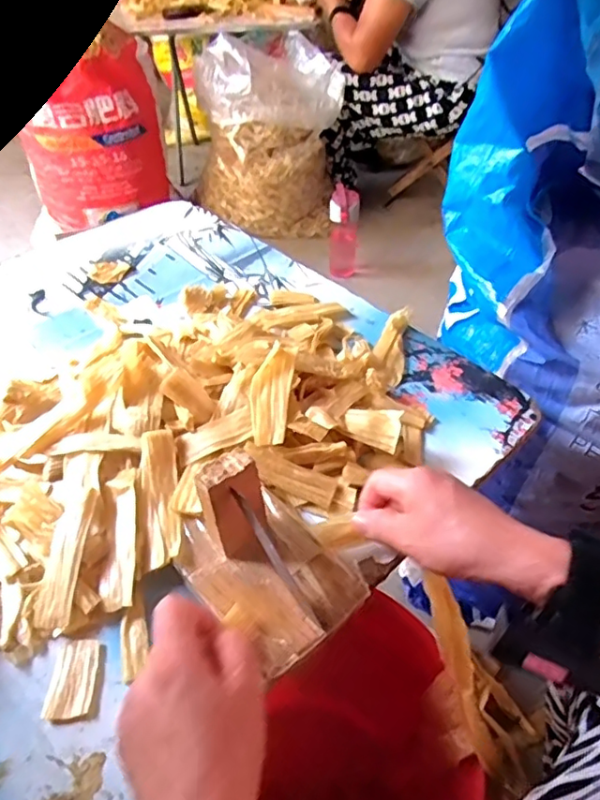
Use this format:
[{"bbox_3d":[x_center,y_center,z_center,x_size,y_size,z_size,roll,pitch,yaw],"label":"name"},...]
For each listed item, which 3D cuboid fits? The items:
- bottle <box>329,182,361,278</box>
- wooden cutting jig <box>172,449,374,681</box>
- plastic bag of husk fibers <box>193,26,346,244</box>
[{"bbox_3d":[0.111,-0.413,1.488,0.073,0.242,0.089,3,45,3],"label":"bottle"},{"bbox_3d":[-0.022,0.090,0.371,0.088,0.079,0.114,-31,52,-27],"label":"wooden cutting jig"},{"bbox_3d":[-0.095,-0.693,1.567,0.330,0.443,0.318,-23,49,-21],"label":"plastic bag of husk fibers"}]

